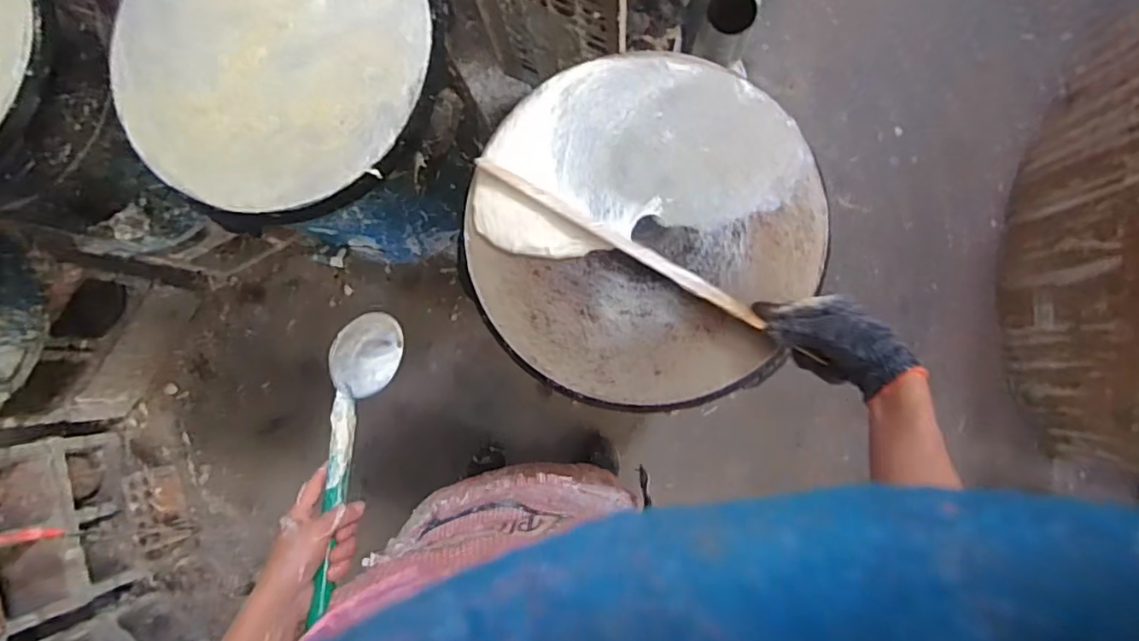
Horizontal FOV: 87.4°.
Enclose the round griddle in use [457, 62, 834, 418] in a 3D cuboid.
[{"bbox_3d":[0.078,-0.100,0.634,0.359,0.025,0.370,0,86,4],"label":"round griddle in use"}]

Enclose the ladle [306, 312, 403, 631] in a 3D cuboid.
[{"bbox_3d":[-0.220,0.127,0.596,0.052,0.083,0.297,-3,56,4],"label":"ladle"}]

